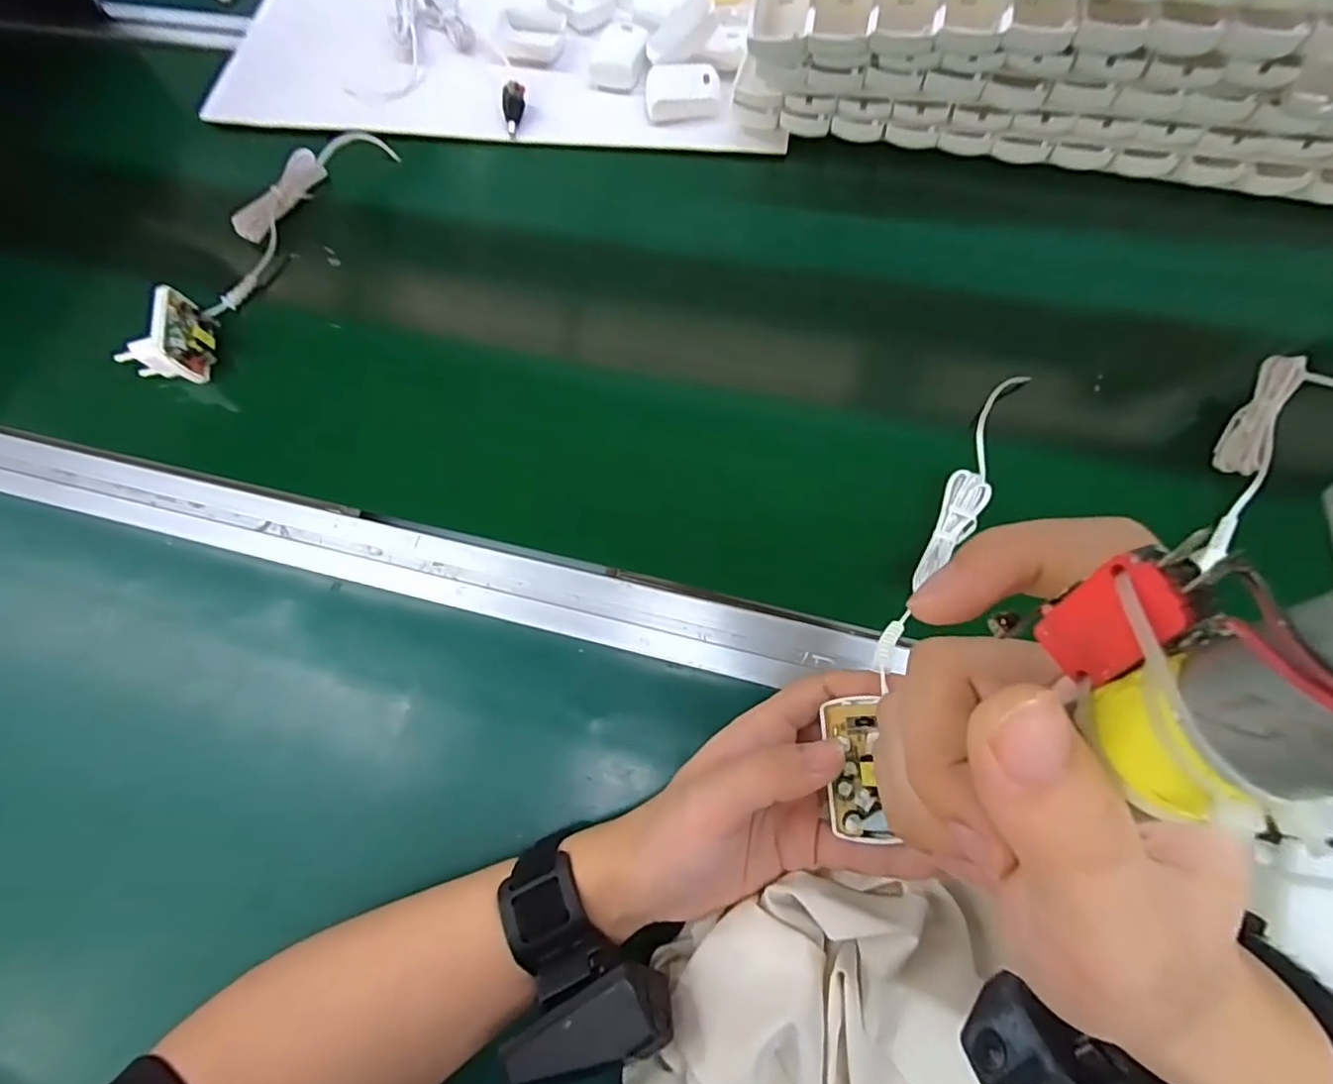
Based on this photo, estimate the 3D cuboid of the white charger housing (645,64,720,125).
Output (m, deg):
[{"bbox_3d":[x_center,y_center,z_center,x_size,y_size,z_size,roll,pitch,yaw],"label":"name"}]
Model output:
[{"bbox_3d":[0.013,-0.363,0.480,0.057,0.018,0.040,-3,74,0],"label":"white charger housing"}]

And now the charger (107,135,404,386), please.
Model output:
[{"bbox_3d":[-0.315,-0.232,0.456,0.062,0.041,0.257,28,76,8],"label":"charger"}]

